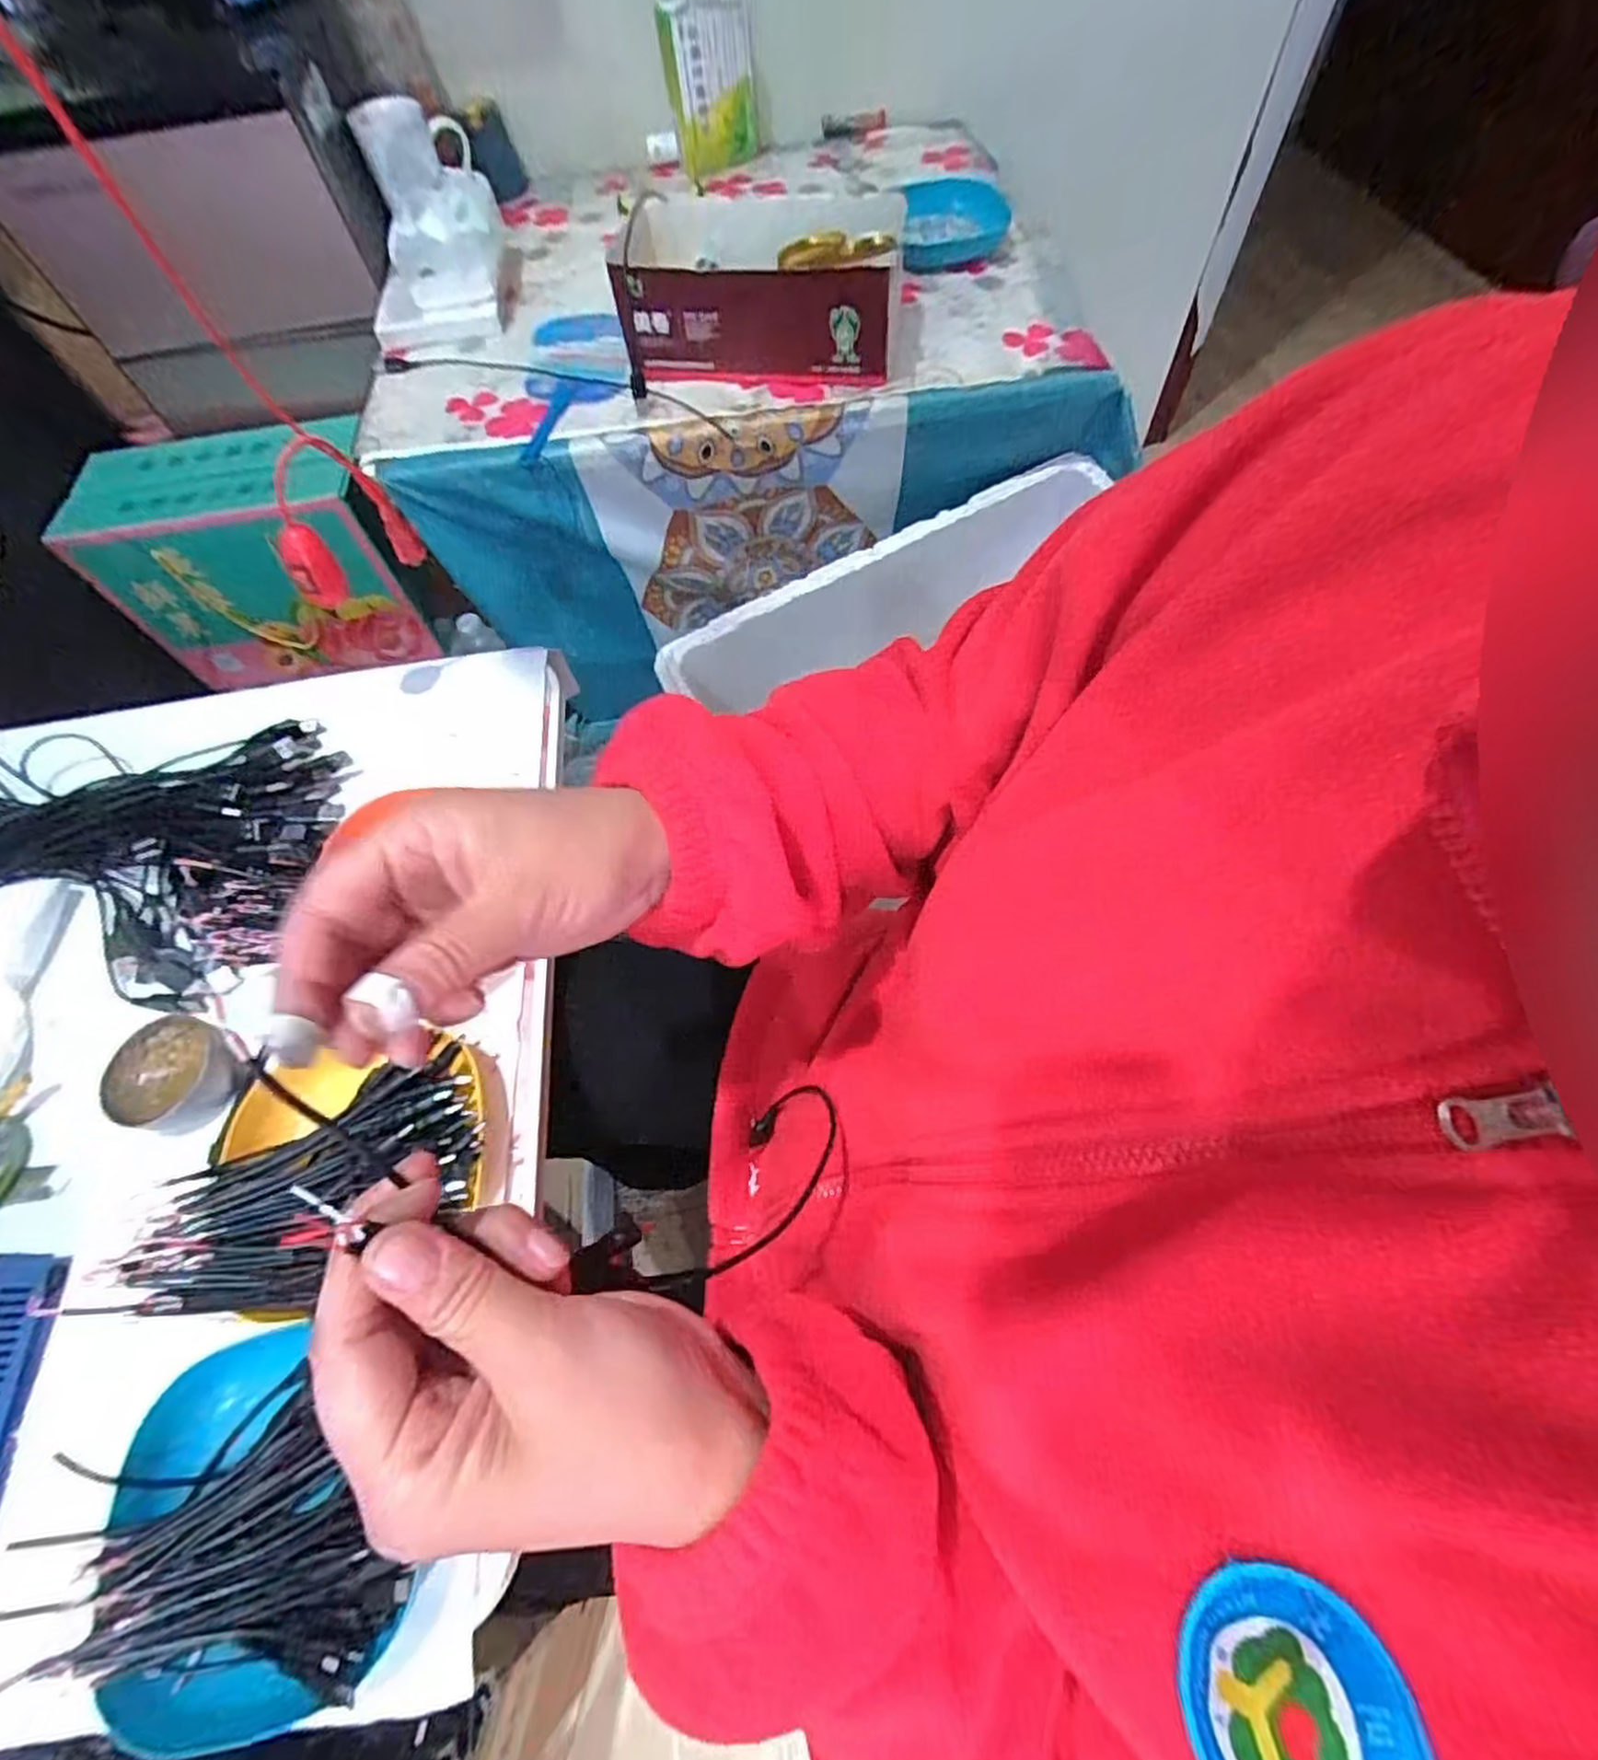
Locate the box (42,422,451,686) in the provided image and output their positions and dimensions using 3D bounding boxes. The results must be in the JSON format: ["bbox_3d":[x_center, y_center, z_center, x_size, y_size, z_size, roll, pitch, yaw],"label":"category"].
[{"bbox_3d":[-0.660,-0.397,0.903,0.317,0.236,0.150,-8,62,0],"label":"box"}]

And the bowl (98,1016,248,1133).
[{"bbox_3d":[-0.366,0.114,0.422,0.060,0.026,0.061,-2,63,3],"label":"bowl"}]

